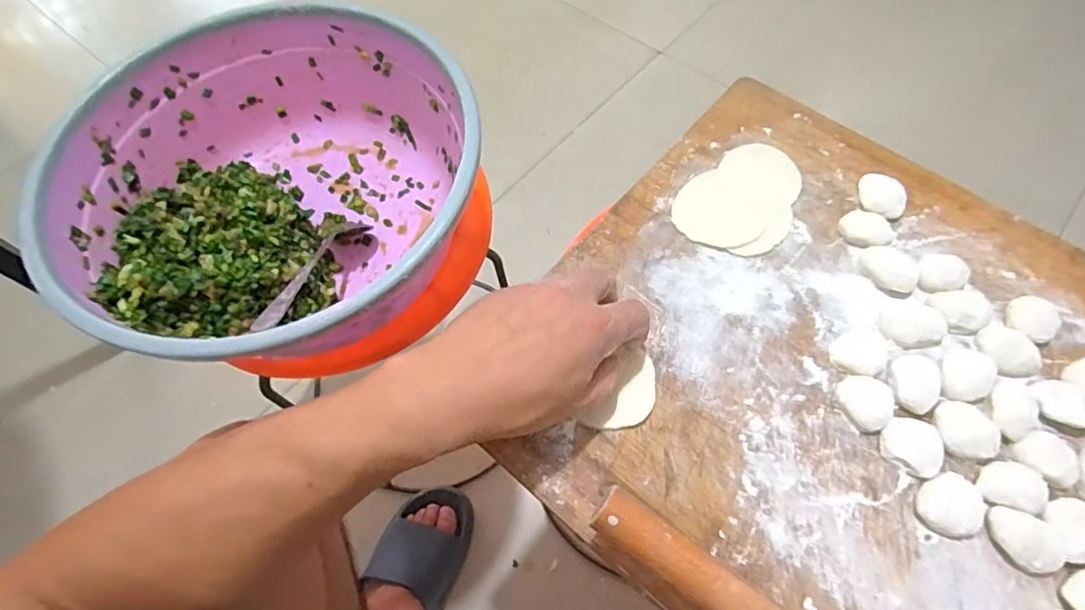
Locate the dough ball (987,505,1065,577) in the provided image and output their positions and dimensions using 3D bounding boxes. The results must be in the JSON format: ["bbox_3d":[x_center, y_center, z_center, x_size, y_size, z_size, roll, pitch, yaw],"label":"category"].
[{"bbox_3d":[0.276,0.135,0.315,0.037,0.011,0.029,19,66,10],"label":"dough ball"}]

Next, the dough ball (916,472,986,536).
[{"bbox_3d":[0.239,0.116,0.323,0.035,0.012,0.030,-25,66,-11],"label":"dough ball"}]

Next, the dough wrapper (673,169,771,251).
[{"bbox_3d":[0.139,-0.076,0.427,0.068,0.005,0.071,0,64,1],"label":"dough wrapper"}]

